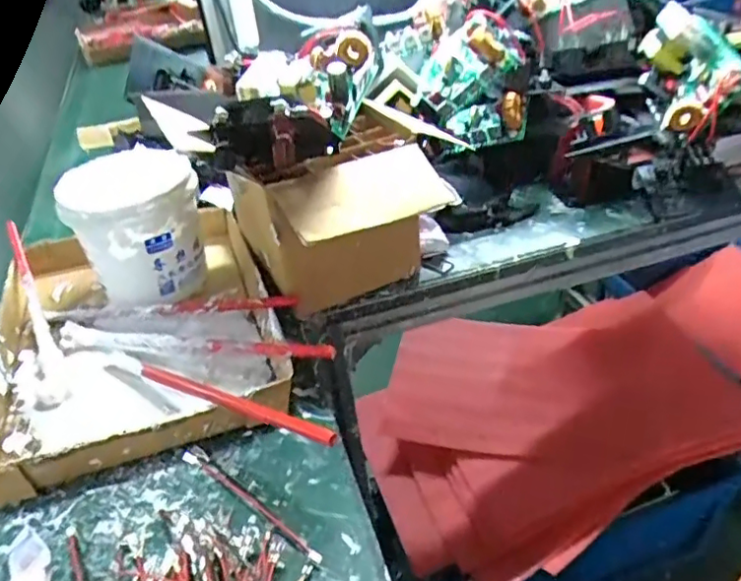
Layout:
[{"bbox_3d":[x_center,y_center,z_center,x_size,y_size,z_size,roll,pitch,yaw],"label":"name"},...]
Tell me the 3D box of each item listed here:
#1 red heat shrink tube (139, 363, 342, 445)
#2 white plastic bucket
[{"bbox_3d":[-0.105,0.080,0.435,0.209,0.011,0.010,9,38,38],"label":"red heat shrink tube"},{"bbox_3d":[-0.228,-0.063,0.586,0.115,0.131,0.126,-25,42,-23],"label":"white plastic bucket"}]

